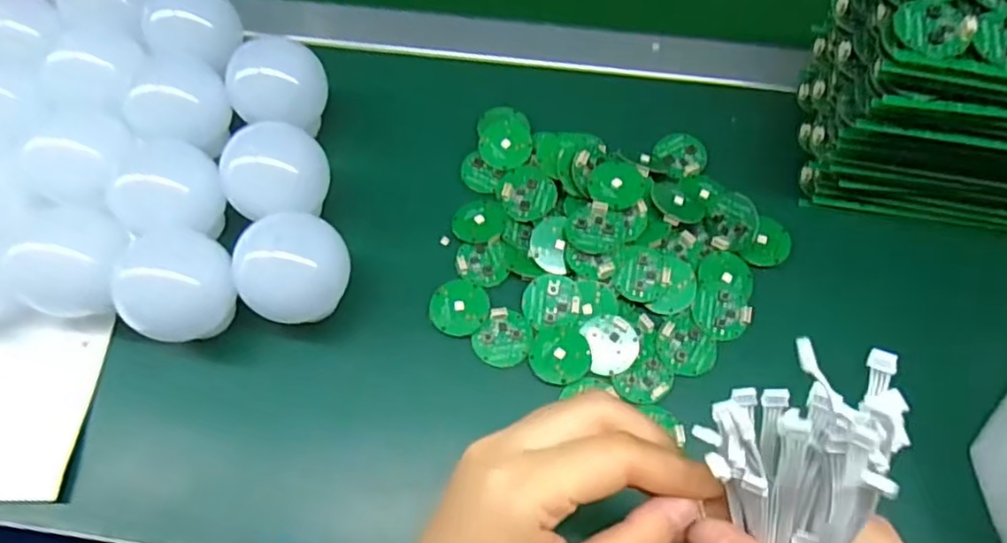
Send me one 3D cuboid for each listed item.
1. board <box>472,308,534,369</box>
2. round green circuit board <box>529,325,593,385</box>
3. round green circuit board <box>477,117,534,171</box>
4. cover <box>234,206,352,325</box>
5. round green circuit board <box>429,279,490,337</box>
[{"bbox_3d":[0.001,0.040,0.372,0.031,0.004,0.034,0,64,0],"label":"board"},{"bbox_3d":[0.033,0.048,0.366,0.035,0.004,0.033,0,64,0],"label":"round green circuit board"},{"bbox_3d":[0.002,-0.089,0.431,0.035,0.007,0.043,11,64,6],"label":"round green circuit board"},{"bbox_3d":[-0.114,0.002,0.354,0.056,0.056,0.054,-3,64,-1],"label":"cover"},{"bbox_3d":[-0.026,0.021,0.379,0.034,0.004,0.034,0,64,0],"label":"round green circuit board"}]

